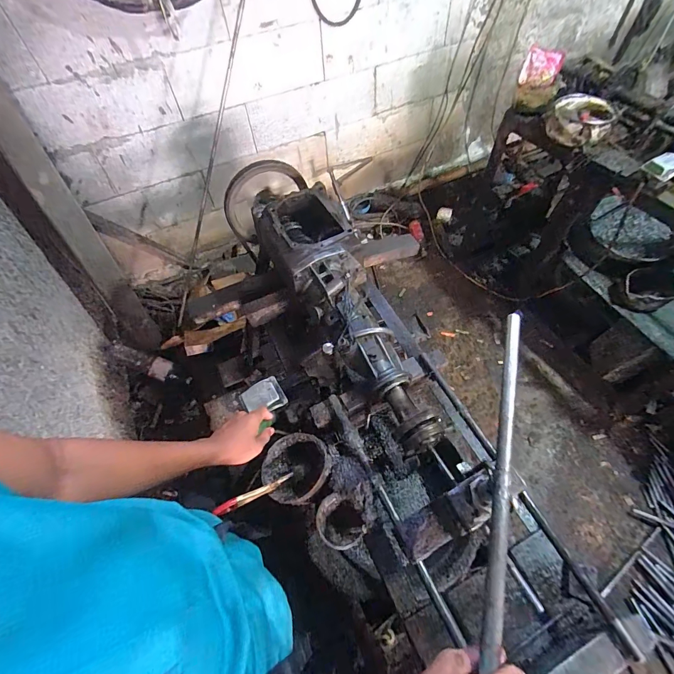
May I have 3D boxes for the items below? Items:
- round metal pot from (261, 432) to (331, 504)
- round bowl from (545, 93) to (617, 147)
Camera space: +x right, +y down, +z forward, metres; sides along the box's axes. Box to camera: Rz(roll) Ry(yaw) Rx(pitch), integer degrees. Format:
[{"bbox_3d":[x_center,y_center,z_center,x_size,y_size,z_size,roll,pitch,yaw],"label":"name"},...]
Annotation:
[{"bbox_3d":[-0.075,0.242,0.659,0.120,0.056,0.115,-1,57,2],"label":"round metal pot"},{"bbox_3d":[0.753,-0.675,1.108,0.179,0.069,0.187,20,60,15],"label":"round bowl"}]

